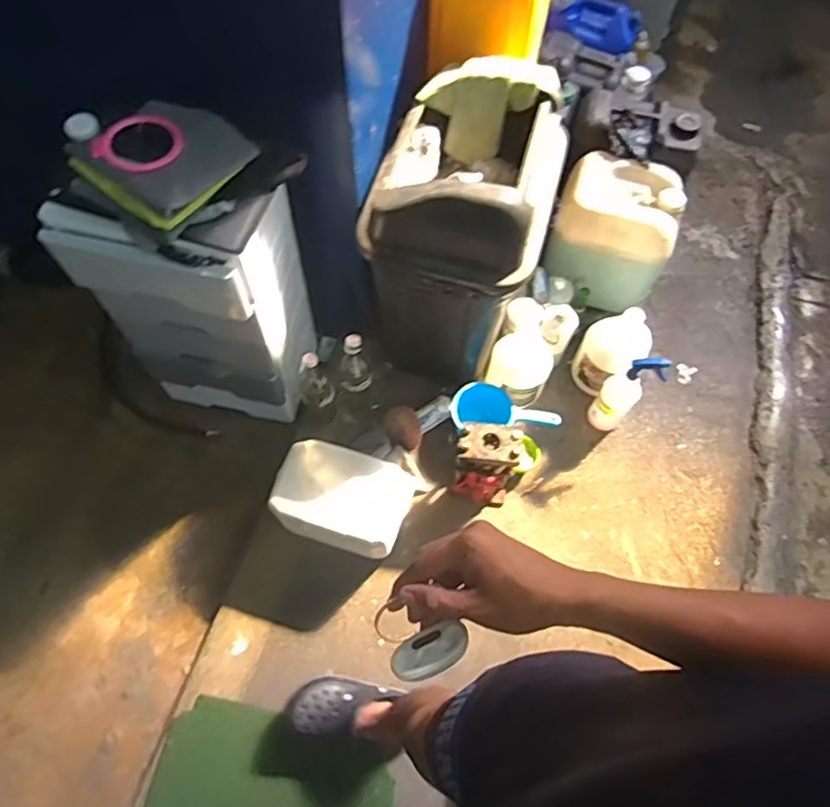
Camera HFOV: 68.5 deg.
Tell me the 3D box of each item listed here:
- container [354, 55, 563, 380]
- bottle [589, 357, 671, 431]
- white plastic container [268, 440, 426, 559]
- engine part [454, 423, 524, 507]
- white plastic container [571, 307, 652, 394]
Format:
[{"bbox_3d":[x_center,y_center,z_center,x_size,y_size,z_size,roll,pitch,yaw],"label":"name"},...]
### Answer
[{"bbox_3d":[0.118,-0.405,1.395,0.339,0.537,0.459,19,69,5],"label":"container"},{"bbox_3d":[0.521,-0.027,1.522,0.099,0.267,0.107,1,62,-2],"label":"bottle"},{"bbox_3d":[-0.157,0.218,1.398,0.301,0.154,0.218,14,62,5],"label":"white plastic container"},{"bbox_3d":[0.165,0.145,1.444,0.147,0.234,0.118,8,62,2],"label":"engine part"},{"bbox_3d":[0.499,-0.133,1.558,0.132,0.226,0.134,1,62,-2],"label":"white plastic container"}]

